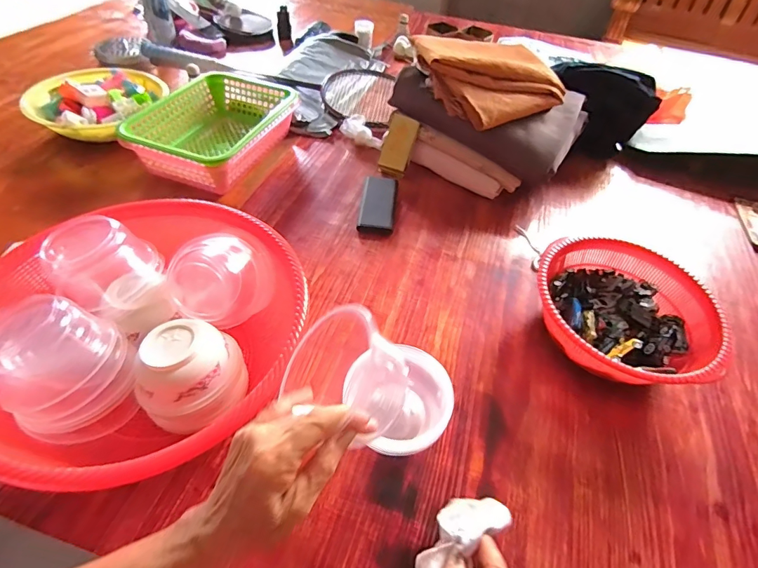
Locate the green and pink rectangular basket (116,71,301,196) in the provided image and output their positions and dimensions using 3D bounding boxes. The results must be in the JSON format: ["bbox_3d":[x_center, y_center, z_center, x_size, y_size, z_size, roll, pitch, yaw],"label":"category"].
[{"bbox_3d":[-0.304,-0.298,0.800,0.213,0.095,0.304,19,51,11],"label":"green and pink rectangular basket"}]

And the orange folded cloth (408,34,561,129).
[{"bbox_3d":[0.194,-0.398,0.771,0.238,0.071,0.246,-20,55,-23],"label":"orange folded cloth"}]

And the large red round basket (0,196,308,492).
[{"bbox_3d":[-0.259,0.059,0.475,0.325,0.150,0.334,2,50,-3],"label":"large red round basket"}]

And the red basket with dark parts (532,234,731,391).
[{"bbox_3d":[0.331,0.041,0.576,0.226,0.094,0.223,4,49,-4],"label":"red basket with dark parts"}]

